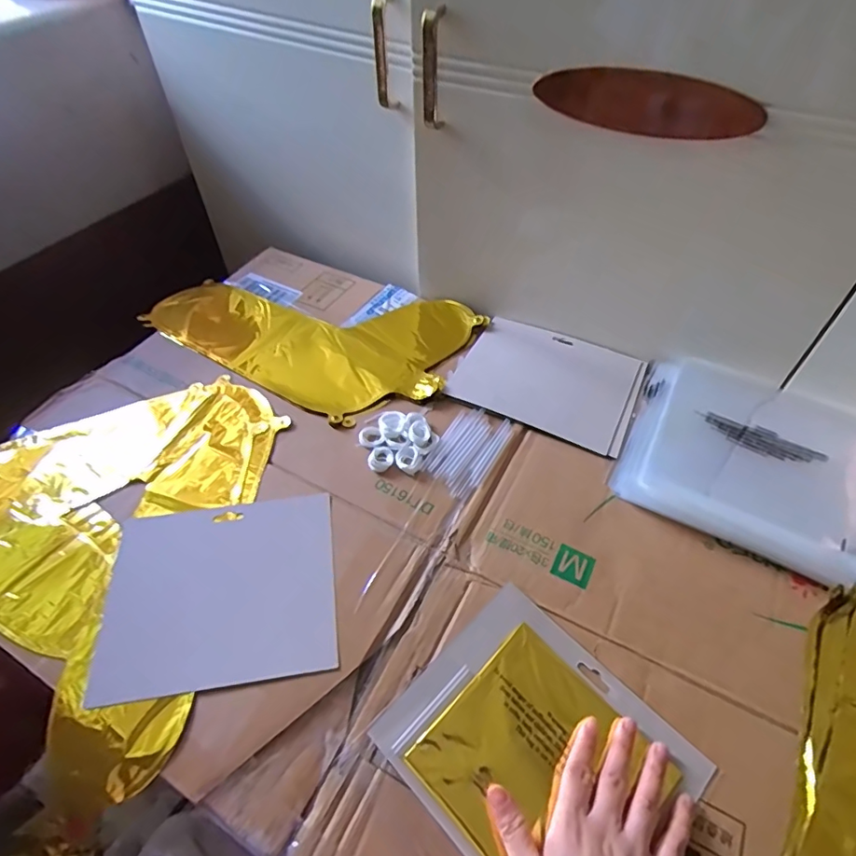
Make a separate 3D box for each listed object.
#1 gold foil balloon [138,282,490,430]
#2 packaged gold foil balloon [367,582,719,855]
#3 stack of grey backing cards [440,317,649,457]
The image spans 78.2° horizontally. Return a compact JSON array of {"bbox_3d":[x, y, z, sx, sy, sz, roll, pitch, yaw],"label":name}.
[{"bbox_3d":[-0.149,-0.132,0.690,0.393,0.038,0.239,26,56,20],"label":"gold foil balloon"},{"bbox_3d":[0.078,0.233,0.386,0.162,0.009,0.184,-38,60,-26],"label":"packaged gold foil balloon"},{"bbox_3d":[0.142,-0.058,0.620,0.200,0.009,0.157,22,55,17],"label":"stack of grey backing cards"}]

